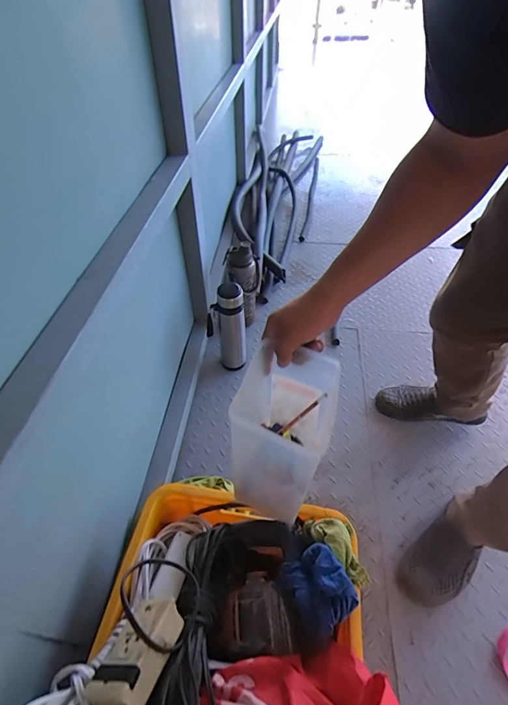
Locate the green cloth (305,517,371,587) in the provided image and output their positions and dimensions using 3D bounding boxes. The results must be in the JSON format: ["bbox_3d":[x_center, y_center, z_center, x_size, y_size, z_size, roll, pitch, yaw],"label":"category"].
[{"bbox_3d":[0.138,0.298,0.577,0.060,0.039,0.118,-32,54,-26],"label":"green cloth"}]

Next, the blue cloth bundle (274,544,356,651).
[{"bbox_3d":[0.090,0.348,0.534,0.092,0.061,0.109,-19,50,-16],"label":"blue cloth bundle"}]

